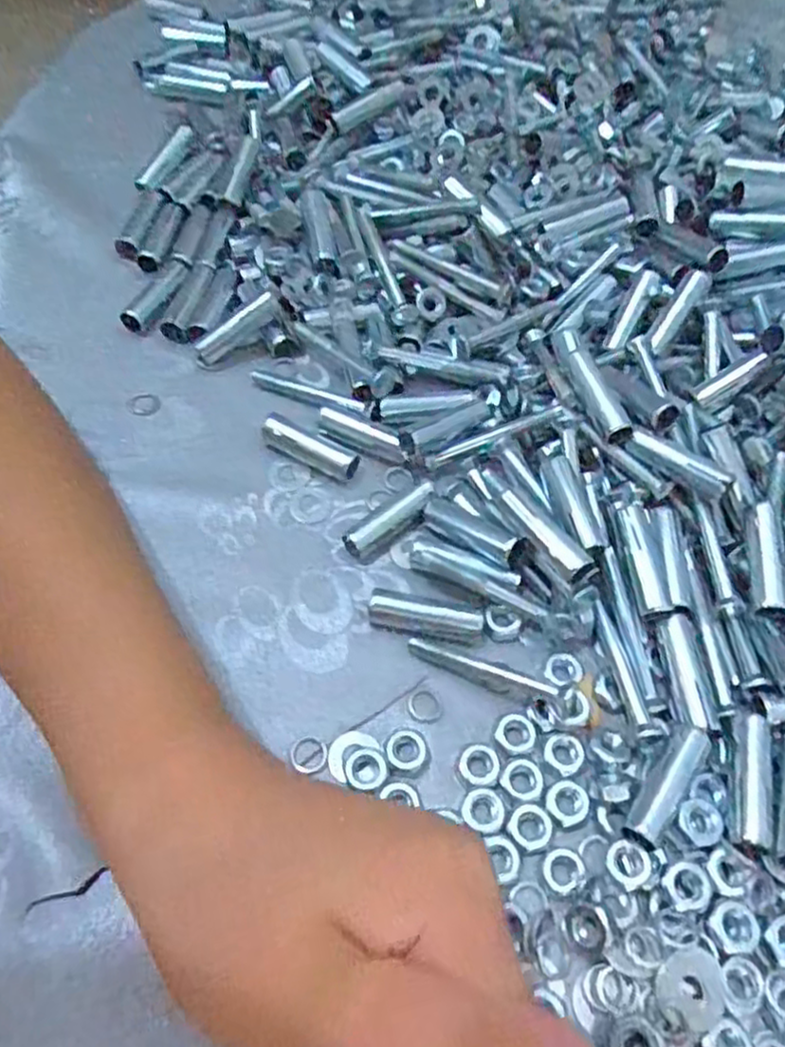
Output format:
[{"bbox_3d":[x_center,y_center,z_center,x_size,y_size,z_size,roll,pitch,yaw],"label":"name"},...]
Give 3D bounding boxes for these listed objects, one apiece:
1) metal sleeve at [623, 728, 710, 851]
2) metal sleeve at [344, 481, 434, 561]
[{"bbox_3d":[0.081,0.078,0.222,0.010,0.007,0.040,35,62,16],"label":"metal sleeve"},{"bbox_3d":[0.001,0.000,0.273,0.039,0.009,0.010,-35,67,-23],"label":"metal sleeve"}]

